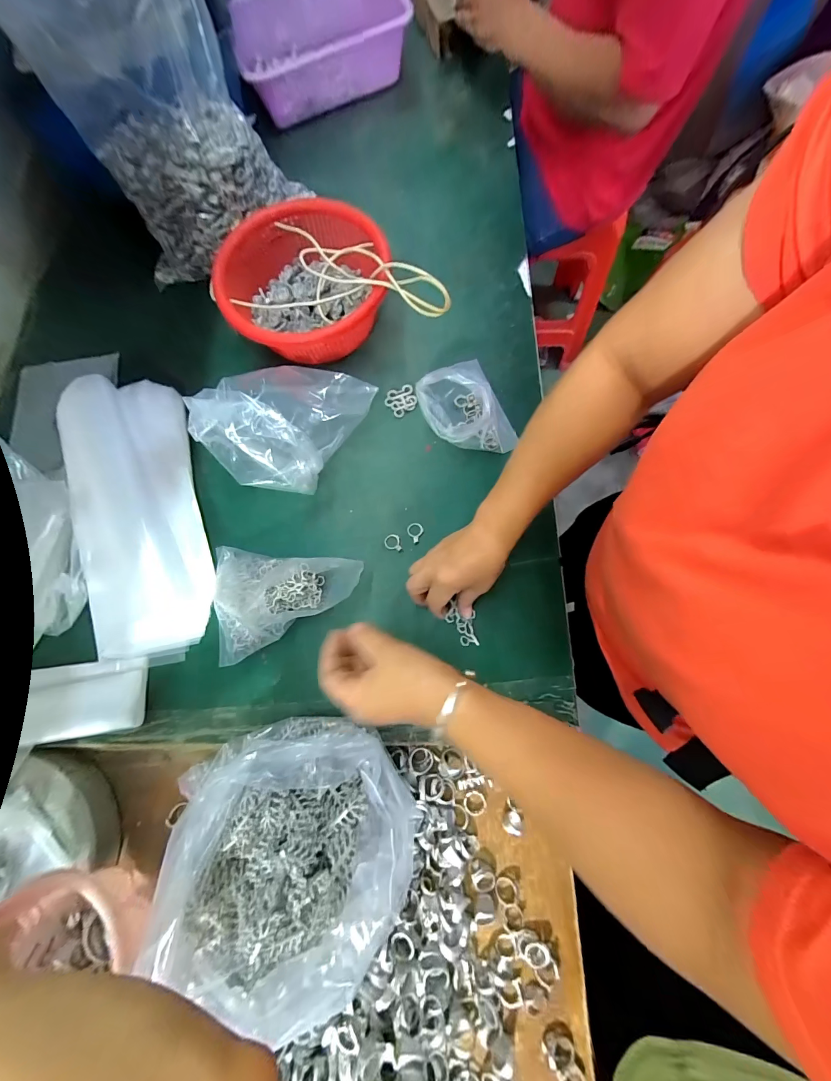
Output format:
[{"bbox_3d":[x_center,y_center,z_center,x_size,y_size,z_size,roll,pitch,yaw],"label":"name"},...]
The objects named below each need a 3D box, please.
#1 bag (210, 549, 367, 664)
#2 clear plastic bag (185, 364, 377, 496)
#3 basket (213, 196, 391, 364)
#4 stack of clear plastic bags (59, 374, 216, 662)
[{"bbox_3d":[-0.153,0.060,0.424,0.179,0.050,0.129,-10,77,-1],"label":"bag"},{"bbox_3d":[-0.162,-0.154,0.441,0.146,0.116,0.187,30,79,8],"label":"clear plastic bag"},{"bbox_3d":[-0.145,-0.345,0.490,0.217,0.095,0.207,0,77,1],"label":"basket"},{"bbox_3d":[-0.354,-0.039,0.458,0.135,0.053,0.373,-18,77,-3],"label":"stack of clear plastic bags"}]

